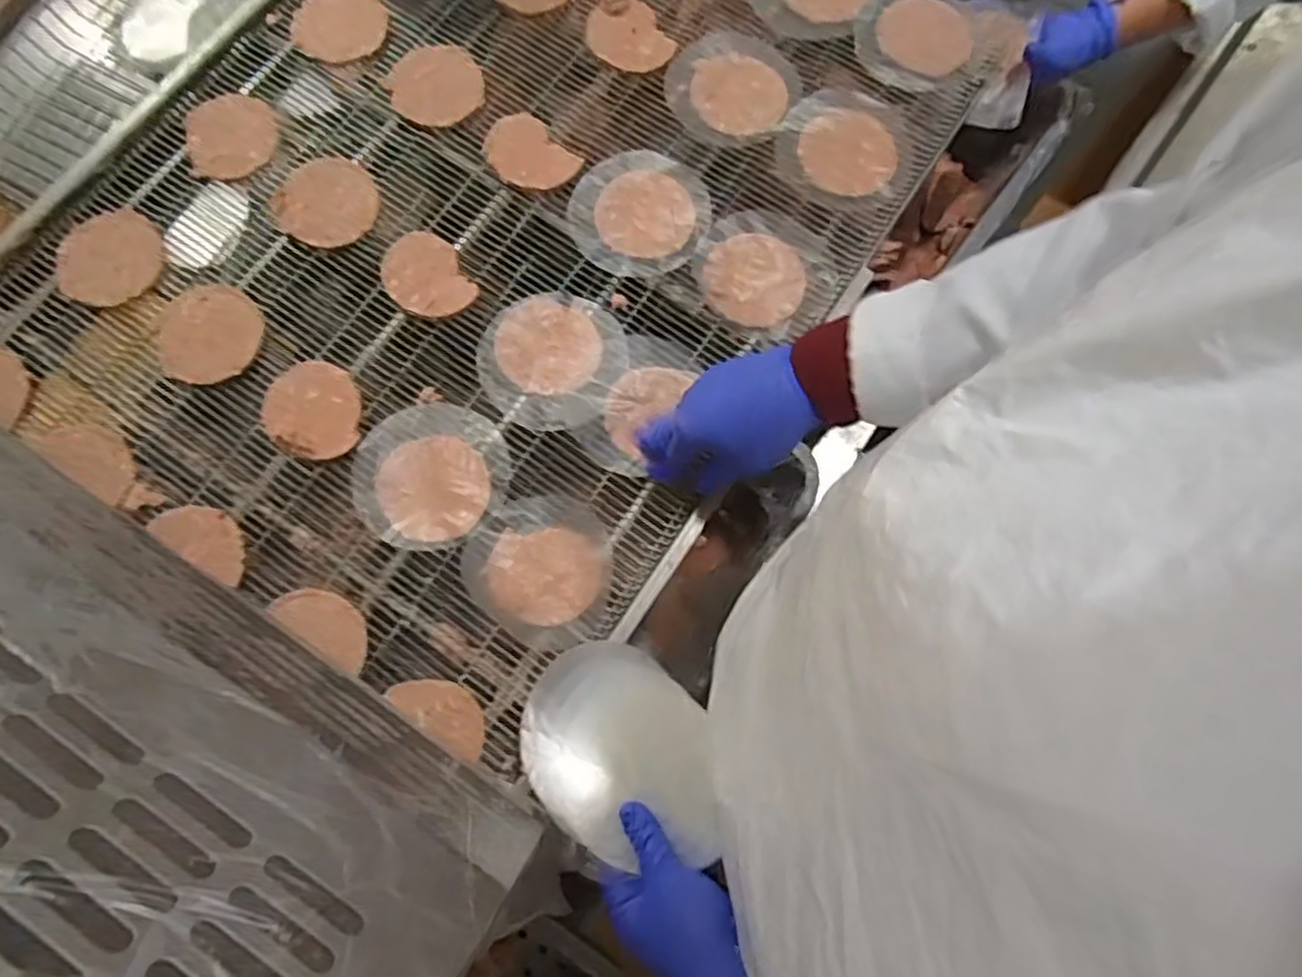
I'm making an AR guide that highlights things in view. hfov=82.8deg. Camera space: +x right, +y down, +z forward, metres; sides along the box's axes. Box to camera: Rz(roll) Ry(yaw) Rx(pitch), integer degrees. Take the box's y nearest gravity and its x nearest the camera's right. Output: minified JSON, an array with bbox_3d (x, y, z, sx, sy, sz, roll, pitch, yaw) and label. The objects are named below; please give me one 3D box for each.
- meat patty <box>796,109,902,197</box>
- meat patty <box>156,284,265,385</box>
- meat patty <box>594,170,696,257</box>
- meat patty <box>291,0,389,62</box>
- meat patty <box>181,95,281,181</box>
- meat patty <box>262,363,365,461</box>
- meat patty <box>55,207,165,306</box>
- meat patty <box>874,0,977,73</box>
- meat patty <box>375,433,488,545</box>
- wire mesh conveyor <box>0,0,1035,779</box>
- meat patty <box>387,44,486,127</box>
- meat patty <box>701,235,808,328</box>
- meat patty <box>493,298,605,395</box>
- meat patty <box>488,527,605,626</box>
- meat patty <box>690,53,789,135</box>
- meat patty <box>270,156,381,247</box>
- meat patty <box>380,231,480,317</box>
[{"bbox_3d":[0.178,-0.303,0.666,0.087,0.006,0.083,0,75,-1],"label":"meat patty"},{"bbox_3d":[-0.369,-0.129,0.618,0.082,0.004,0.085,0,75,-1],"label":"meat patty"},{"bbox_3d":[-0.005,-0.244,0.652,0.085,0.004,0.081,0,75,-1],"label":"meat patty"},{"bbox_3d":[-0.296,-0.445,0.704,0.088,0.009,0.091,0,75,-1],"label":"meat patty"},{"bbox_3d":[-0.378,-0.319,0.667,0.082,0.004,0.089,-19,76,-5],"label":"meat patty"},{"bbox_3d":[-0.275,-0.064,0.601,0.073,0.012,0.082,-28,77,-8],"label":"meat patty"},{"bbox_3d":[-0.464,-0.198,0.633,0.089,0.004,0.086,0,75,-1],"label":"meat patty"},{"bbox_3d":[0.262,-0.433,0.699,0.095,0.008,0.088,0,75,-1],"label":"meat patty"},{"bbox_3d":[-0.172,-0.002,0.587,0.084,0.011,0.084,0,75,-1],"label":"meat patty"},{"bbox_3d":[-0.132,-0.272,0.662,0.609,0.025,0.789,34,77,8],"label":"wire mesh conveyor"},{"bbox_3d":[-0.199,-0.373,0.683,0.083,0.007,0.082,-12,76,-4],"label":"meat patty"},{"bbox_3d":[0.089,-0.181,0.635,0.085,0.007,0.081,0,75,-1],"label":"meat patty"},{"bbox_3d":[-0.086,-0.119,0.621,0.085,0.006,0.082,0,75,-1],"label":"meat patty"},{"bbox_3d":[-0.082,0.067,0.573,0.086,0.008,0.072,1,75,0],"label":"meat patty"},{"bbox_3d":[0.081,-0.364,0.681,0.086,0.005,0.083,0,75,-1],"label":"meat patty"},{"bbox_3d":[-0.285,-0.254,0.651,0.090,0.005,0.086,0,75,-1],"label":"meat patty"},{"bbox_3d":[-0.195,-0.184,0.638,0.067,0.004,0.087,-28,77,-8],"label":"meat patty"}]

